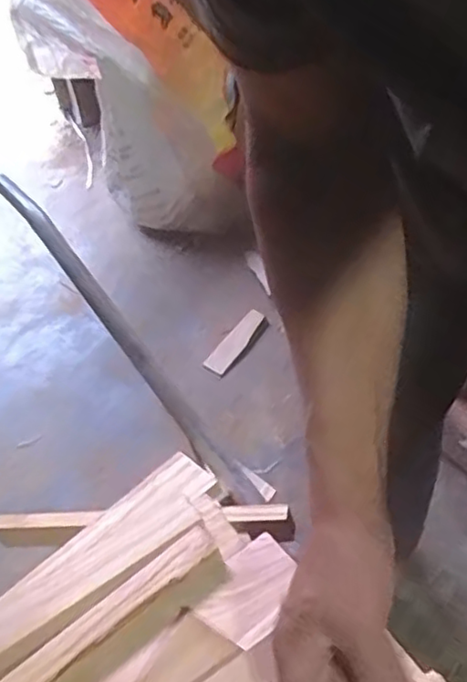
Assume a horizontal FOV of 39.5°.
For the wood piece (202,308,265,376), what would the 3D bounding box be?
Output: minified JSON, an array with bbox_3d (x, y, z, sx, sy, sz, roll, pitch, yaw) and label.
[{"bbox_3d":[0.003,-0.002,1.507,0.050,0.018,0.196,24,54,24],"label":"wood piece"}]

